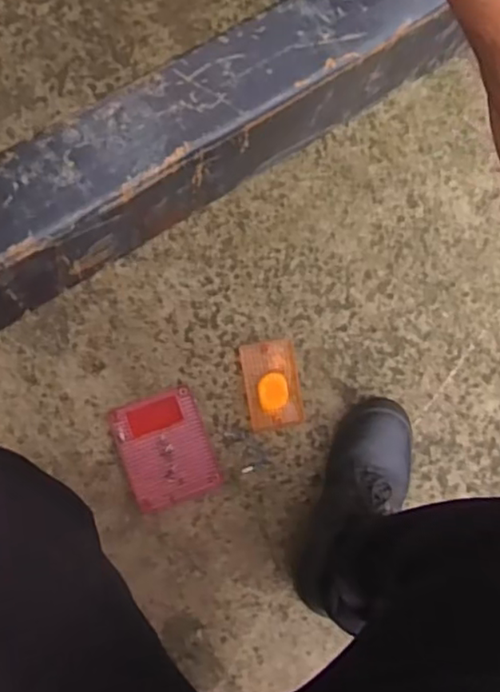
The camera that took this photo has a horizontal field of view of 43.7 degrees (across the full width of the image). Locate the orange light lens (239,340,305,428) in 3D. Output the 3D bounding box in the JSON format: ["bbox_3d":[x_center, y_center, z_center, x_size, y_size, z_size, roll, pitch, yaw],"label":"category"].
[{"bbox_3d":[0.032,0.055,0.898,0.079,0.010,0.122,-8,85,-9],"label":"orange light lens"}]

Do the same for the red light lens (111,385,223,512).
[{"bbox_3d":[-0.116,0.143,0.866,0.117,0.013,0.147,-18,87,-9],"label":"red light lens"}]

